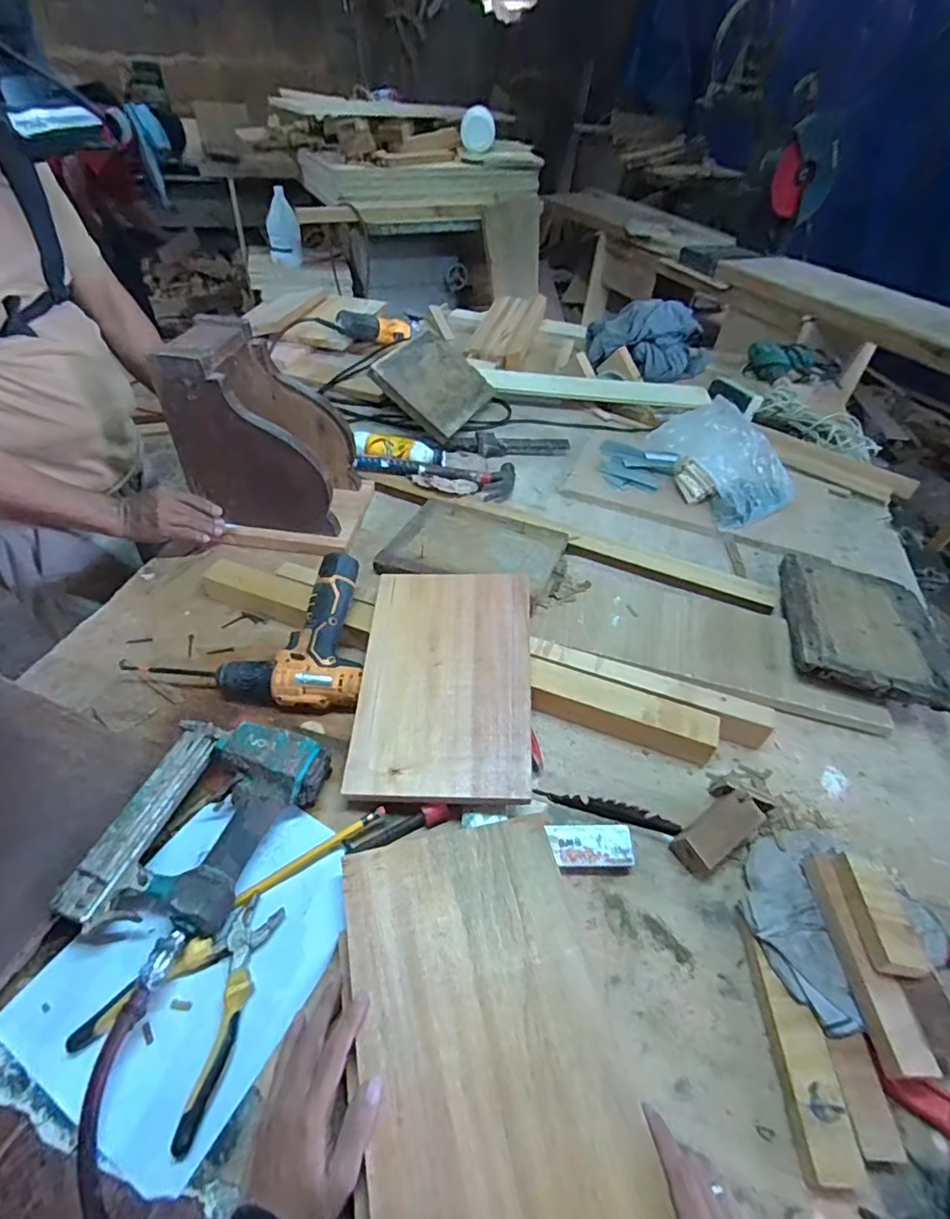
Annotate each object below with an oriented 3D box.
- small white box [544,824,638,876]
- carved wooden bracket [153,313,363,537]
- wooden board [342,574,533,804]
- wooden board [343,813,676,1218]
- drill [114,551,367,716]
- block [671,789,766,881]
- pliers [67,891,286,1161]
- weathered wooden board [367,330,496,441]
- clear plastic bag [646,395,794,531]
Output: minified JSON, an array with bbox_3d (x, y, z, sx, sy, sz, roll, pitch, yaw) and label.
[{"bbox_3d":[0.120,0.253,0.578,0.087,0.023,0.043,2,46,-3],"label":"small white box"},{"bbox_3d":[-0.324,-0.276,0.854,0.222,0.262,0.170,3,46,0],"label":"carved wooden bracket"},{"bbox_3d":[-0.035,0.078,0.668,0.201,0.011,0.302,0,55,4],"label":"wooden board"},{"bbox_3d":[0.007,0.334,0.454,0.208,0.014,0.302,-6,47,-10],"label":"wooden board"},{"bbox_3d":[-0.252,0.031,0.706,0.210,0.101,0.180,-1,46,-6],"label":"drill"},{"bbox_3d":[0.258,0.235,0.582,0.099,0.042,0.047,-23,52,-24],"label":"block"},{"bbox_3d":[-0.239,0.328,0.474,0.132,0.030,0.157,23,49,17],"label":"pliers"},{"bbox_3d":[-0.079,-0.491,1.180,0.209,0.022,0.269,42,52,-6],"label":"weathered wooden board"},{"bbox_3d":[0.485,-0.289,1.058,0.194,0.101,0.288,-11,48,-14],"label":"clear plastic bag"}]

